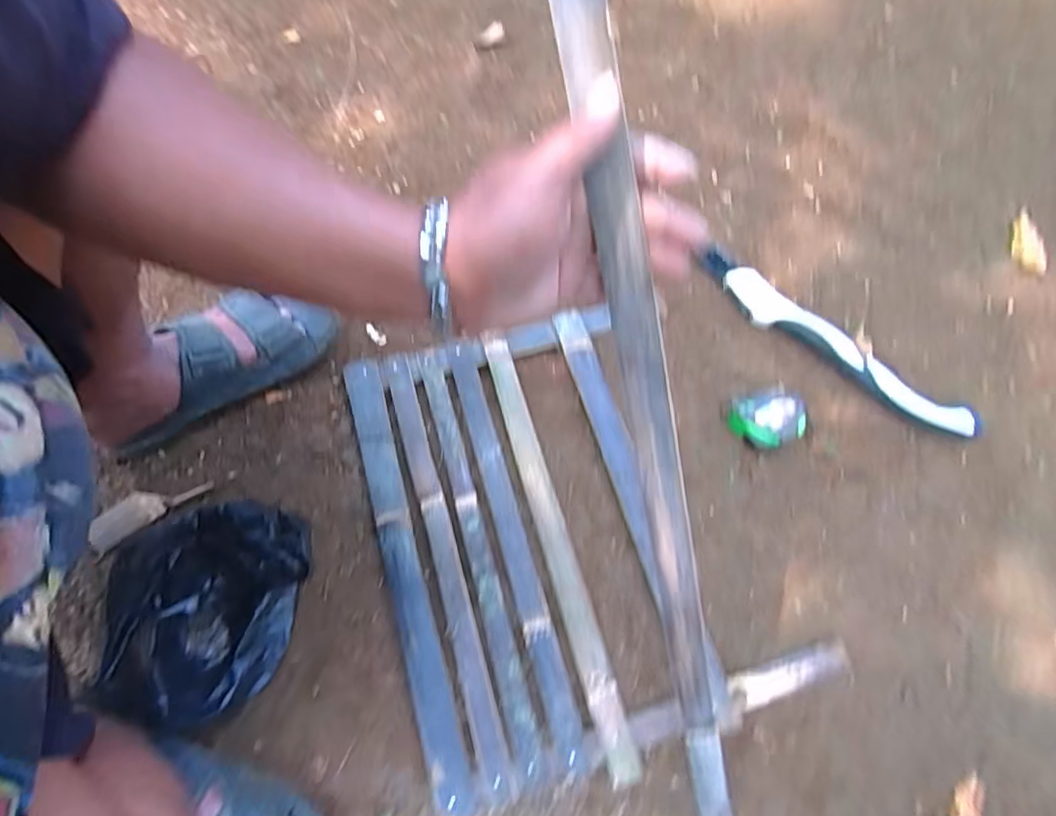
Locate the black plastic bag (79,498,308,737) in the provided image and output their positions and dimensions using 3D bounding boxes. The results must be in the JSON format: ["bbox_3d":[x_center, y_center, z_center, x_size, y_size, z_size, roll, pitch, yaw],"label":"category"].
[{"bbox_3d":[-0.297,0.176,0.545,0.157,0.092,0.188,26,70,9],"label":"black plastic bag"}]

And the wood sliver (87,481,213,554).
[{"bbox_3d":[-0.400,0.104,0.605,0.127,0.009,0.036,-31,90,-5],"label":"wood sliver"}]

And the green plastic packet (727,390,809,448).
[{"bbox_3d":[0.272,0.015,0.664,0.084,0.045,0.066,2,68,0],"label":"green plastic packet"}]

